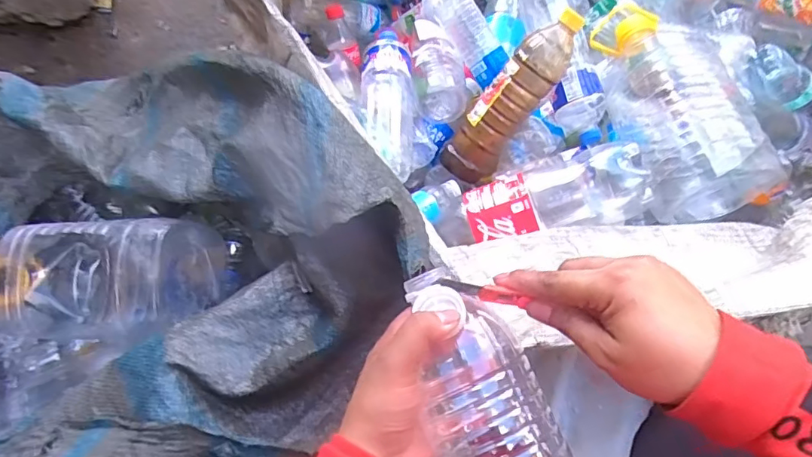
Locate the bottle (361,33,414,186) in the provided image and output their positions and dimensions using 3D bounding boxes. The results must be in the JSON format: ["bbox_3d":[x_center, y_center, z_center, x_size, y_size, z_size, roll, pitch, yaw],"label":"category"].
[{"bbox_3d":[-0.024,-0.189,0.743,0.072,0.056,0.244,-5,60,-1],"label":"bottle"}]

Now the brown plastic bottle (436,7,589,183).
[{"bbox_3d":[0.159,-0.190,0.749,0.087,0.252,0.070,-4,48,-50],"label":"brown plastic bottle"}]

